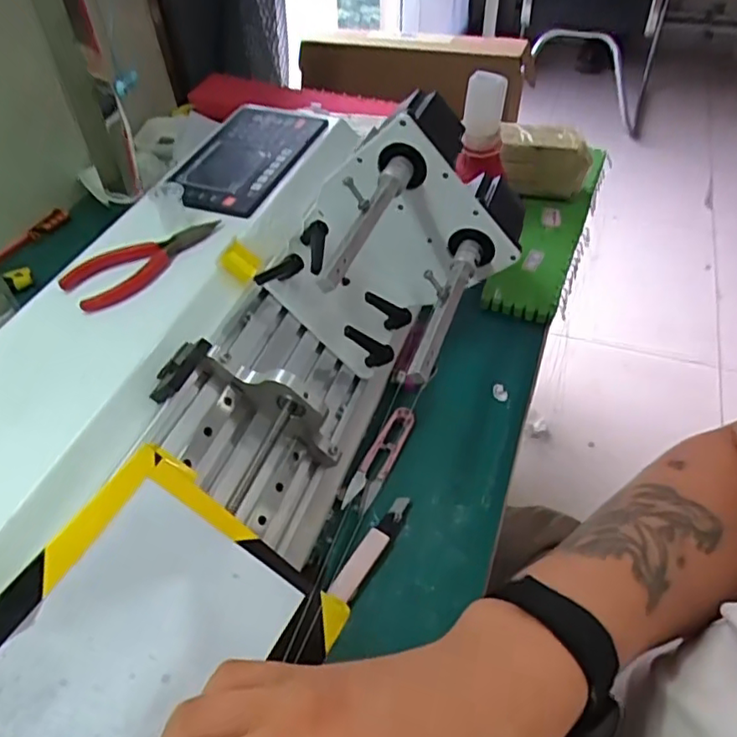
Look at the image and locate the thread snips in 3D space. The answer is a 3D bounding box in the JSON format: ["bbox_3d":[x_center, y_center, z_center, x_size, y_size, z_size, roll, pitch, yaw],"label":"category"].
[{"bbox_3d":[0.009,0.069,0.475,0.023,0.008,0.096,19,51,18],"label":"thread snips"}]

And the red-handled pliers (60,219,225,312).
[{"bbox_3d":[-0.161,-0.080,0.444,0.119,0.014,0.040,-34,55,-25],"label":"red-handled pliers"}]

